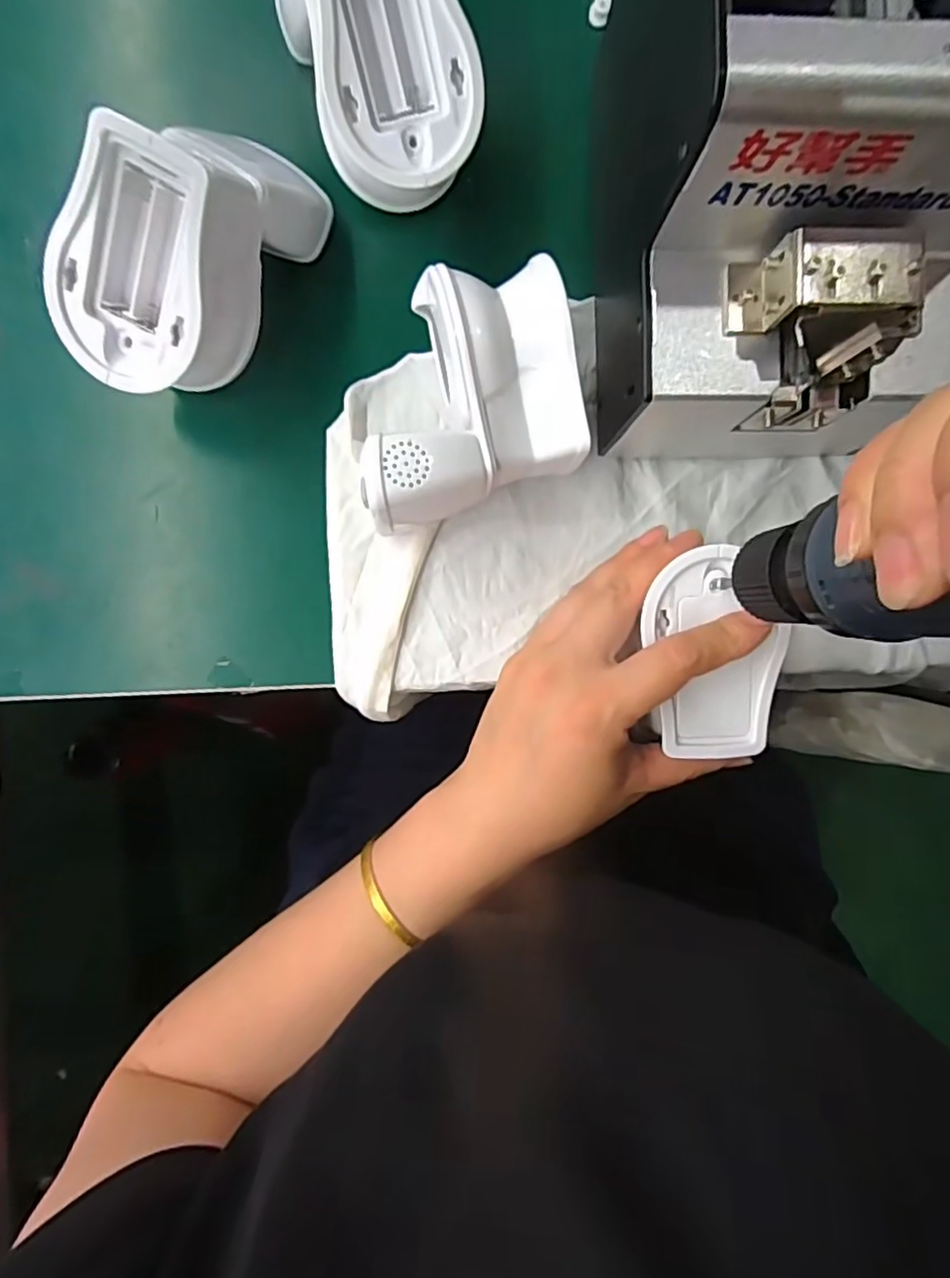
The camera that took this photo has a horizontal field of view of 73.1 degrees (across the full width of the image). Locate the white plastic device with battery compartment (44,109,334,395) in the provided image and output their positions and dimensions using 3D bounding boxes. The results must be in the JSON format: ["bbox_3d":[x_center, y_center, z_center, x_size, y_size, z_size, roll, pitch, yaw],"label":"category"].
[{"bbox_3d":[-0.118,-0.160,0.268,0.060,0.085,0.127,33,89,-1],"label":"white plastic device with battery compartment"}]

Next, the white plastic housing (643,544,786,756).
[{"bbox_3d":[0.102,0.007,0.268,0.058,0.015,0.085,-1,89,-3],"label":"white plastic housing"}]

